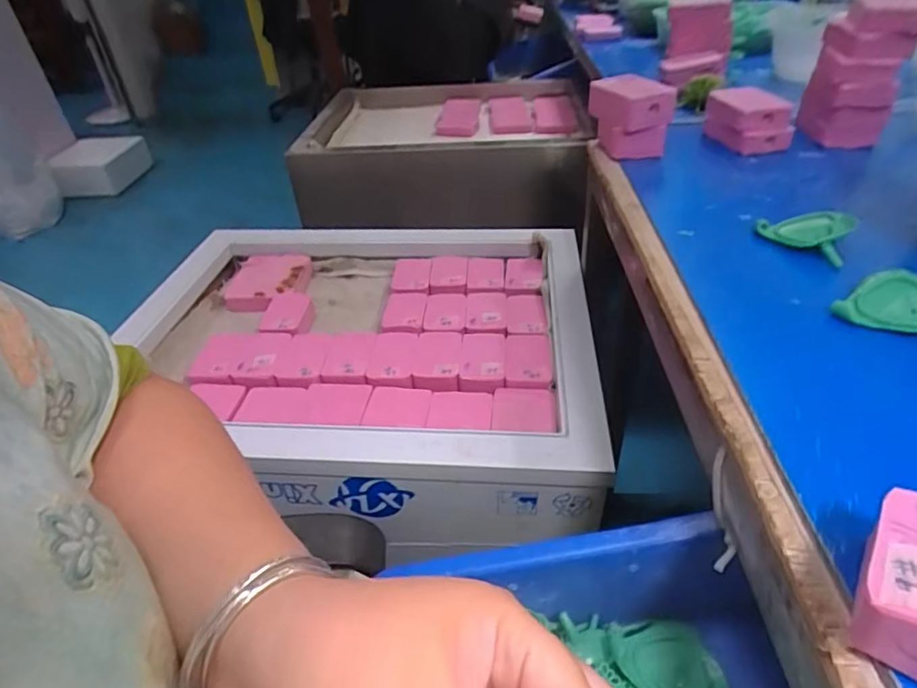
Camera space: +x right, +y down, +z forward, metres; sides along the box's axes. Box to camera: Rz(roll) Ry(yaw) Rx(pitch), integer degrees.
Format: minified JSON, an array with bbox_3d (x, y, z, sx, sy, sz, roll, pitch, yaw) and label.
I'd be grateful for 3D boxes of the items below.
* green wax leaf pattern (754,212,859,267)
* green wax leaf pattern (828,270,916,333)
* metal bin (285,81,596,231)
[{"bbox_3d":[0.216,-0.069,0.340,0.051,0.017,0.040,19,44,27],"label":"green wax leaf pattern"},{"bbox_3d":[0.236,-0.019,0.274,0.072,0.008,0.042,20,62,33],"label":"green wax leaf pattern"},{"bbox_3d":[-0.012,-0.361,1.006,0.487,0.160,0.404,6,40,13],"label":"metal bin"}]

